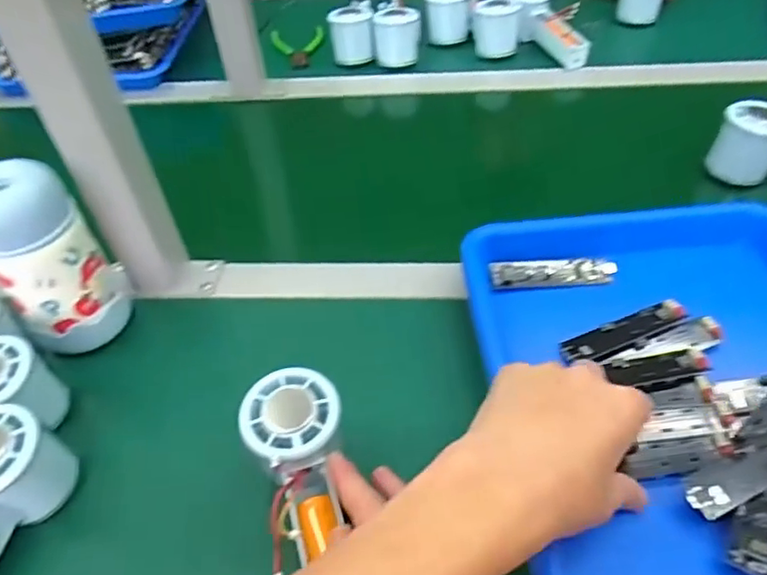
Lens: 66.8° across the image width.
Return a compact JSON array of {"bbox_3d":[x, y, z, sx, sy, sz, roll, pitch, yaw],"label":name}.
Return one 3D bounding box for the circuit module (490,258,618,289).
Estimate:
[{"bbox_3d":[0.130,-0.012,0.448,0.092,0.013,0.025,-4,47,1],"label":"circuit module"}]

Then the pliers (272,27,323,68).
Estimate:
[{"bbox_3d":[-0.117,-0.344,0.817,0.073,0.009,0.130,-11,47,-5],"label":"pliers"}]

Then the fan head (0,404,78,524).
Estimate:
[{"bbox_3d":[-0.223,0.109,0.348,0.059,0.053,0.055,16,51,19],"label":"fan head"}]

